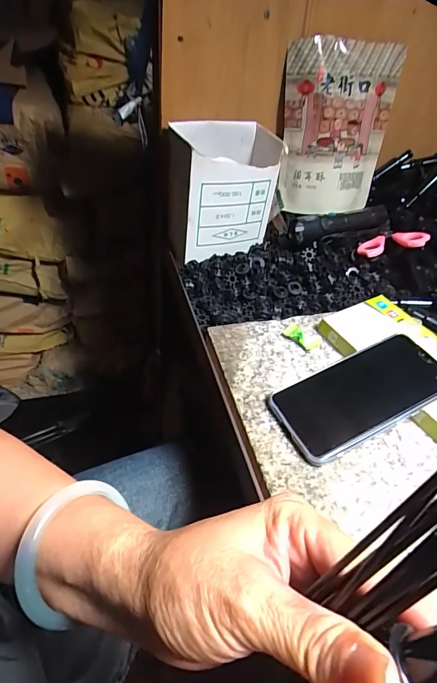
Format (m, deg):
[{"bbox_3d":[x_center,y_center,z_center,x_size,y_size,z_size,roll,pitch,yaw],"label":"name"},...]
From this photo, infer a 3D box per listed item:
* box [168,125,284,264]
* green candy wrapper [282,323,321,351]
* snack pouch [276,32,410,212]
[{"bbox_3d":[0.006,-0.191,0.499,0.124,0.135,0.086,-13,47,-19],"label":"box"},{"bbox_3d":[0.088,-0.006,0.412,0.039,0.008,0.023,34,50,26],"label":"green candy wrapper"},{"bbox_3d":[0.147,-0.260,0.490,0.139,0.186,0.028,-1,27,-9],"label":"snack pouch"}]

